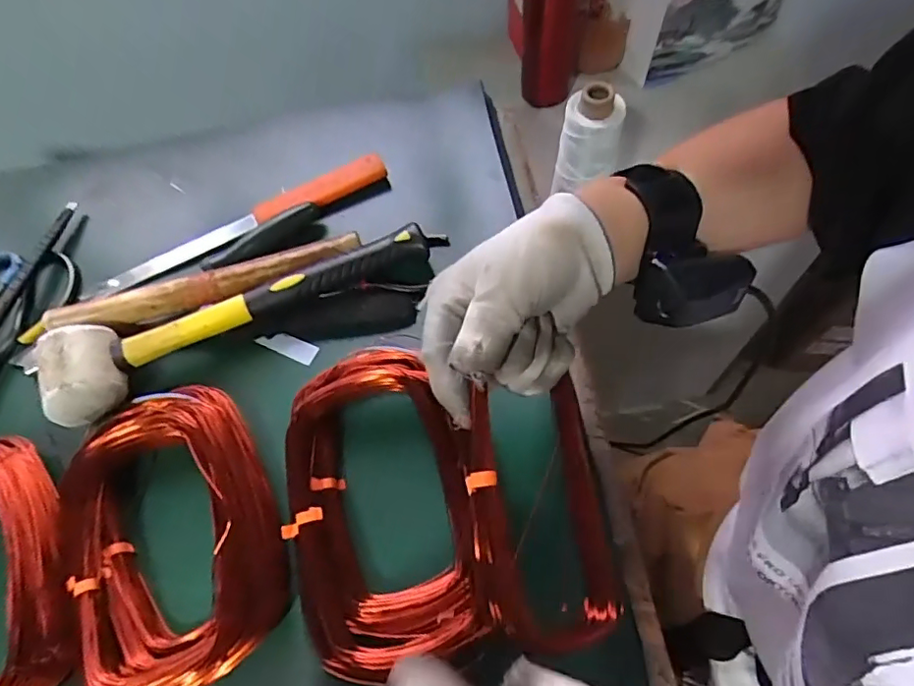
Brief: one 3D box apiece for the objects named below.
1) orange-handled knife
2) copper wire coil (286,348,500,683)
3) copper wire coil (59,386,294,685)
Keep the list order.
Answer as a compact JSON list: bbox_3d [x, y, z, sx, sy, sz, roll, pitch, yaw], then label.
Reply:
[{"bbox_3d":[-0.182,-0.102,0.476,0.255,0.027,0.033,-24,62,2],"label":"orange-handled knife"},{"bbox_3d":[-0.040,0.090,0.339,0.126,0.046,0.194,-4,60,-2],"label":"copper wire coil"},{"bbox_3d":[-0.177,0.107,0.337,0.123,0.041,0.185,-30,63,-10],"label":"copper wire coil"}]

